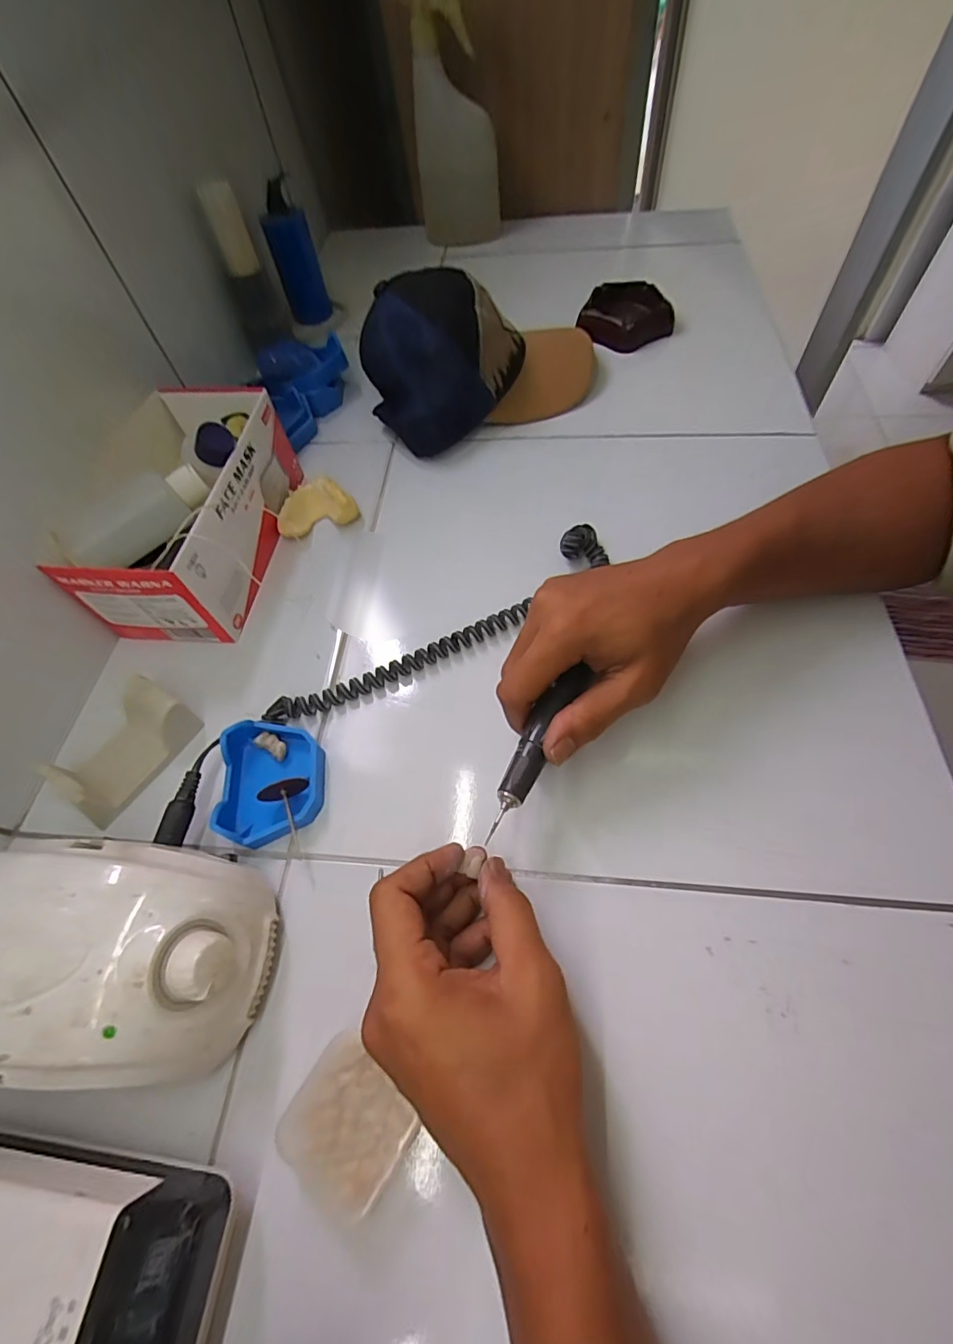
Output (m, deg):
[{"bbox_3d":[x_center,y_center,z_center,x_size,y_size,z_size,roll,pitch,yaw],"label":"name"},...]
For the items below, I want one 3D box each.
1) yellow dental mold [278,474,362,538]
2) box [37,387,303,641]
[{"bbox_3d":[-0.144,-0.149,0.453,0.067,0.024,0.051,-22,60,-7],"label":"yellow dental mold"},{"bbox_3d":[-0.228,-0.135,0.415,0.124,0.090,0.206,1,60,5],"label":"box"}]

